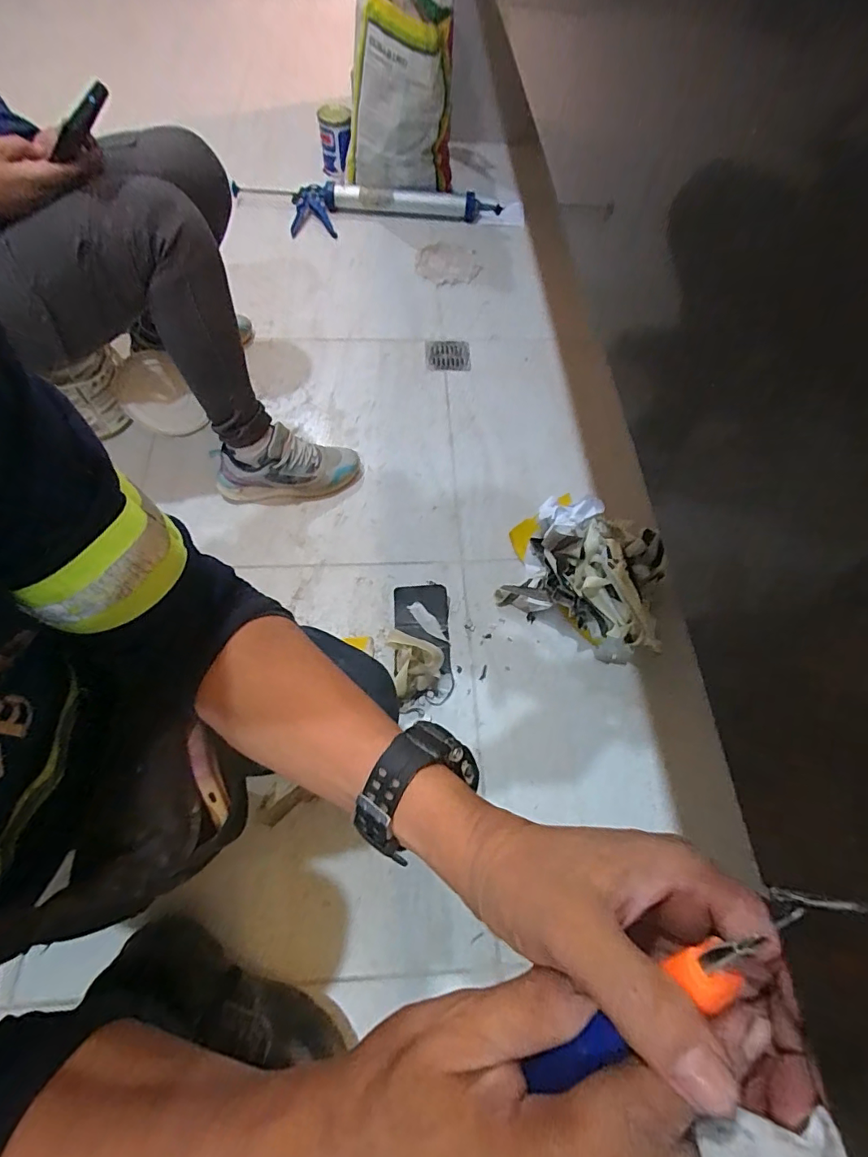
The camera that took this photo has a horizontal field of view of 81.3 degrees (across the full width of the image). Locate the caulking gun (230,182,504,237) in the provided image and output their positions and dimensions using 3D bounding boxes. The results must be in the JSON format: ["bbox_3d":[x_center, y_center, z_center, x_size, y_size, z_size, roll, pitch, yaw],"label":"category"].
[{"bbox_3d":[-0.183,-1.041,1.418,0.753,0.068,0.161,2,62,-2],"label":"caulking gun"}]

